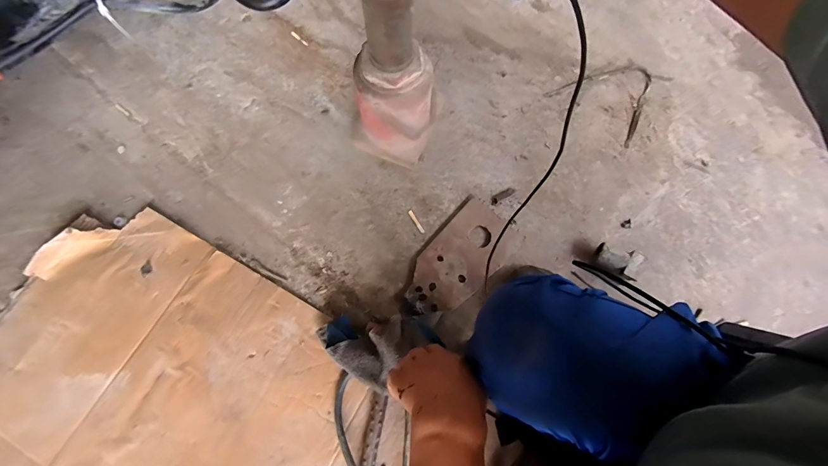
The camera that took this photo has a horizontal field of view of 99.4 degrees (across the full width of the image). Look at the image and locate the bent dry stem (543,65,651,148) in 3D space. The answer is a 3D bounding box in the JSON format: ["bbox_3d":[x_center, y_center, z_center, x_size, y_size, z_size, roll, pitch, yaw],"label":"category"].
[{"bbox_3d":[0.459,-0.341,0.832,0.218,0.013,0.212,36,76,8],"label":"bent dry stem"}]

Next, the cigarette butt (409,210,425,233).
[{"bbox_3d":[0.005,-0.024,0.741,0.009,0.004,0.055,-31,77,-10],"label":"cigarette butt"}]

